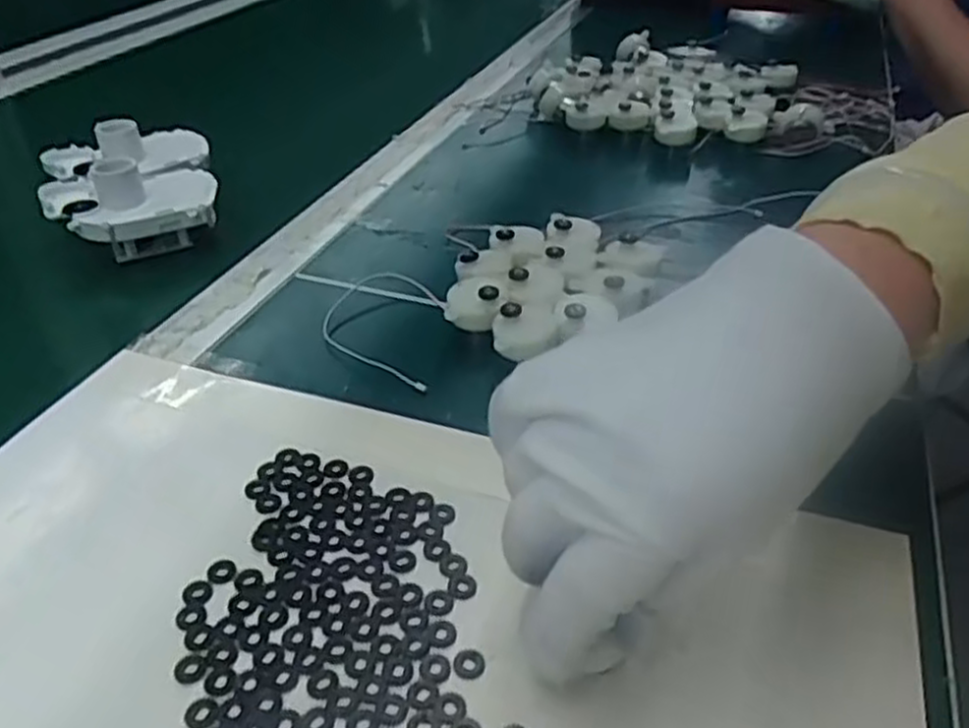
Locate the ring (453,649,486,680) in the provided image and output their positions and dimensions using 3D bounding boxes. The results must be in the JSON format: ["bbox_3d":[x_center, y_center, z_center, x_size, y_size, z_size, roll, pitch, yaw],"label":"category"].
[{"bbox_3d":[-0.005,0.102,0.269,0.011,0.004,0.011,-1,36,1],"label":"ring"}]

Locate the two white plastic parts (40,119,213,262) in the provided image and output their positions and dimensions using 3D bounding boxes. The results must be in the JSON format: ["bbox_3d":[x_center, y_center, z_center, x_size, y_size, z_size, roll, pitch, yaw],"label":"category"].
[{"bbox_3d":[-0.236,-0.121,0.526,0.103,0.056,0.131,-15,38,-17],"label":"two white plastic parts"}]

